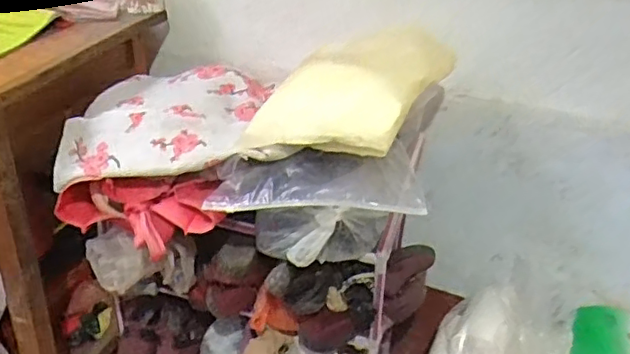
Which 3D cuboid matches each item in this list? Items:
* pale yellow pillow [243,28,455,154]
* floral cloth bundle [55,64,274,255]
[{"bbox_3d":[0.055,-0.112,0.871,0.233,0.060,0.292,-1,38,24],"label":"pale yellow pillow"},{"bbox_3d":[-0.236,-0.043,0.941,0.289,0.149,0.304,5,30,1],"label":"floral cloth bundle"}]

